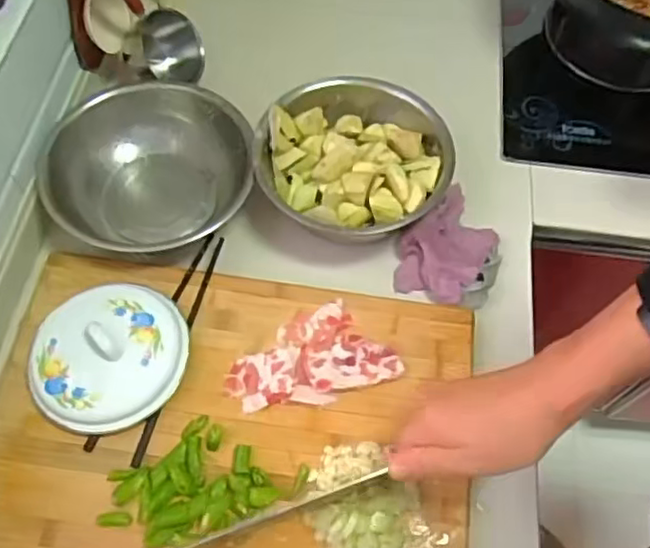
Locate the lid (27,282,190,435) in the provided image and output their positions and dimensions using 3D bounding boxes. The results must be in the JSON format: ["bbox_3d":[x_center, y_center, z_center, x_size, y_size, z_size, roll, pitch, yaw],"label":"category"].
[{"bbox_3d":[-0.206,0.074,0.611,0.141,0.046,0.145,1,61,-2],"label":"lid"}]

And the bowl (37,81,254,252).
[{"bbox_3d":[-0.196,-0.113,0.728,0.218,0.087,0.190,-20,64,-13],"label":"bowl"}]

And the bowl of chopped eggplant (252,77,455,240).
[{"bbox_3d":[0.034,-0.123,0.726,0.217,0.081,0.208,1,61,-2],"label":"bowl of chopped eggplant"}]

